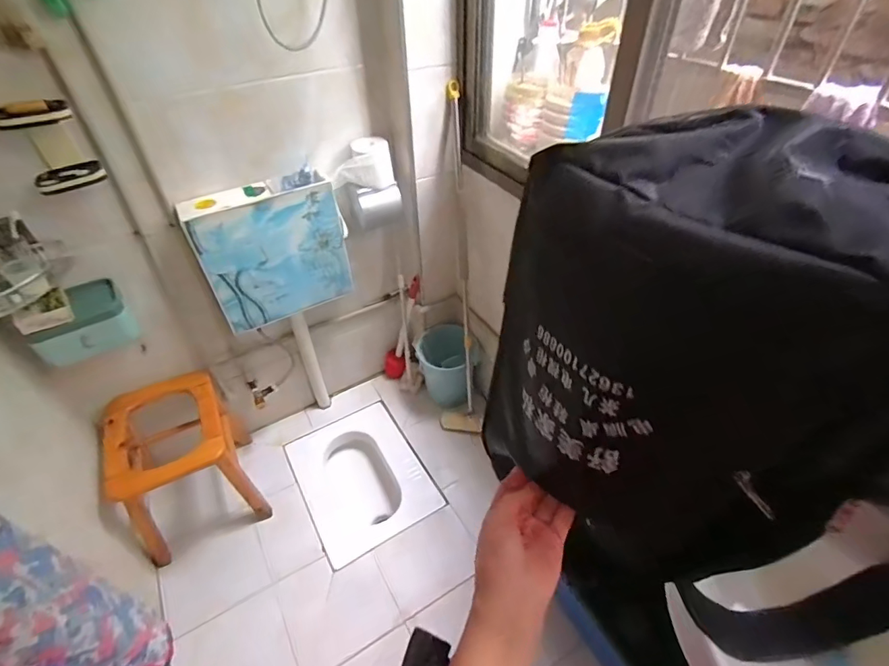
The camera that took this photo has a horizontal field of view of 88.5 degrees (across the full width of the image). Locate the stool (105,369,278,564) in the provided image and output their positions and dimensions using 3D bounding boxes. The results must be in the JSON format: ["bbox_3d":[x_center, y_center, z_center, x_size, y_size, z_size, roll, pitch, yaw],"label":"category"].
[{"bbox_3d":[-0.768,0.377,1.351,0.304,0.404,0.391,-22,47,-21],"label":"stool"}]

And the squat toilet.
[{"bbox_3d":[-0.285,0.531,1.606,0.382,0.166,0.490,-23,47,-22],"label":"squat toilet"}]

